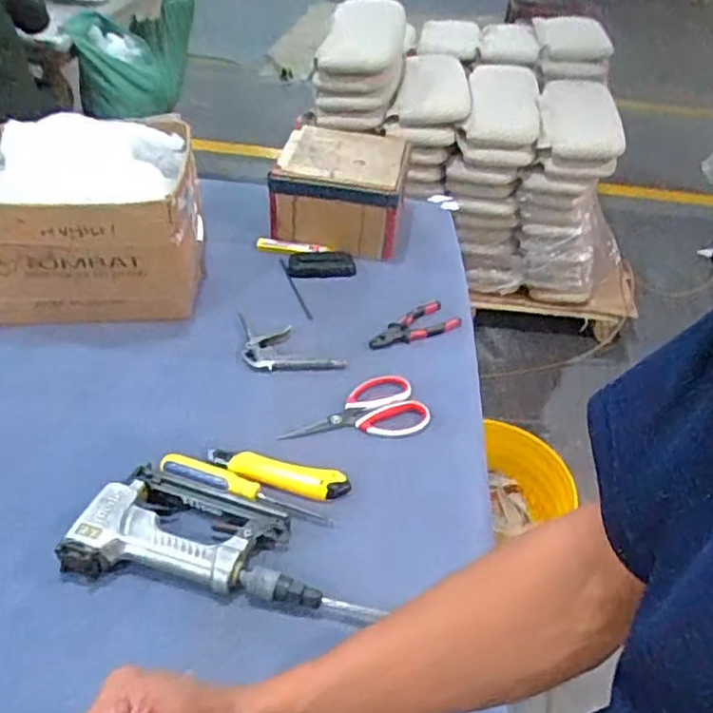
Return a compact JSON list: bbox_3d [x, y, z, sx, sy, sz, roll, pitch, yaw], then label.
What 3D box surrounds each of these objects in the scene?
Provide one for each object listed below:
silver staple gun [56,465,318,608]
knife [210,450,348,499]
[{"bbox_3d":[-0.156,0.180,0.680,0.253,0.040,0.123,8,40,4],"label":"silver staple gun"},{"bbox_3d":[-0.091,0.130,0.756,0.165,0.016,0.037,10,40,6],"label":"knife"}]

